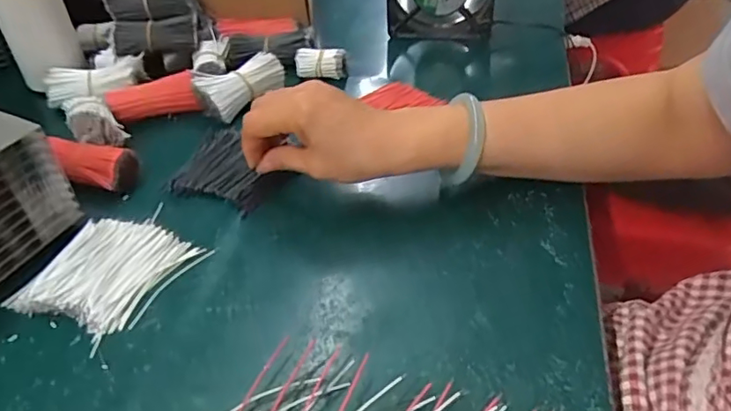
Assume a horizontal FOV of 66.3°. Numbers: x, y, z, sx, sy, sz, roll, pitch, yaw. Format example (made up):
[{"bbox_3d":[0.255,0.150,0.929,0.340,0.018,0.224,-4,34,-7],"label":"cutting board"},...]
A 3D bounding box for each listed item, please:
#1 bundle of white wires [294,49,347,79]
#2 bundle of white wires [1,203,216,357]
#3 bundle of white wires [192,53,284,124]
[{"bbox_3d":[-0.046,-0.148,0.583,0.051,0.025,0.022,3,41,6],"label":"bundle of white wires"},{"bbox_3d":[-0.178,0.043,0.394,0.093,0.012,0.107,19,45,22],"label":"bundle of white wires"},{"bbox_3d":[-0.124,-0.121,0.554,0.042,0.032,0.081,32,51,33],"label":"bundle of white wires"}]

